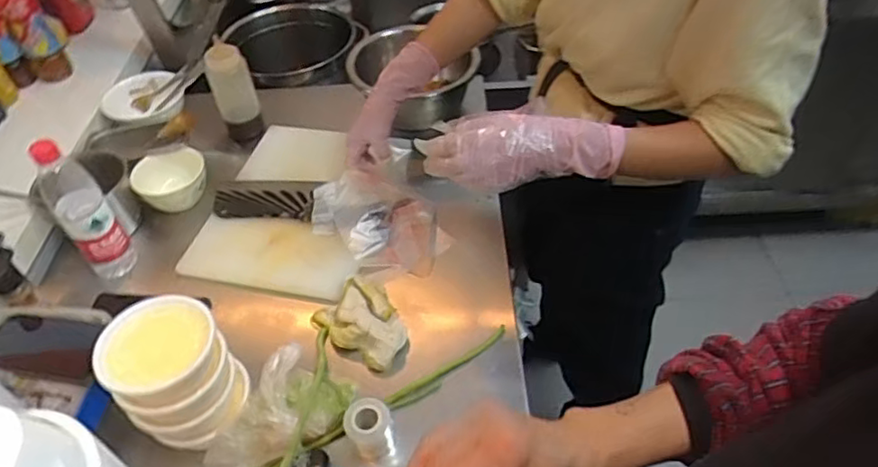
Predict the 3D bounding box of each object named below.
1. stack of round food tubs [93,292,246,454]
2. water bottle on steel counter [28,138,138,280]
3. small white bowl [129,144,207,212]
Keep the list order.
[{"bbox_3d":[-0.284,0.152,0.671,0.121,0.149,0.103,-36,54,-26],"label":"stack of round food tubs"},{"bbox_3d":[-0.500,-0.034,0.860,0.068,0.224,0.076,-36,54,-26],"label":"water bottle on steel counter"},{"bbox_3d":[-0.433,-0.086,0.998,0.113,0.053,0.091,-24,50,-17],"label":"small white bowl"}]

